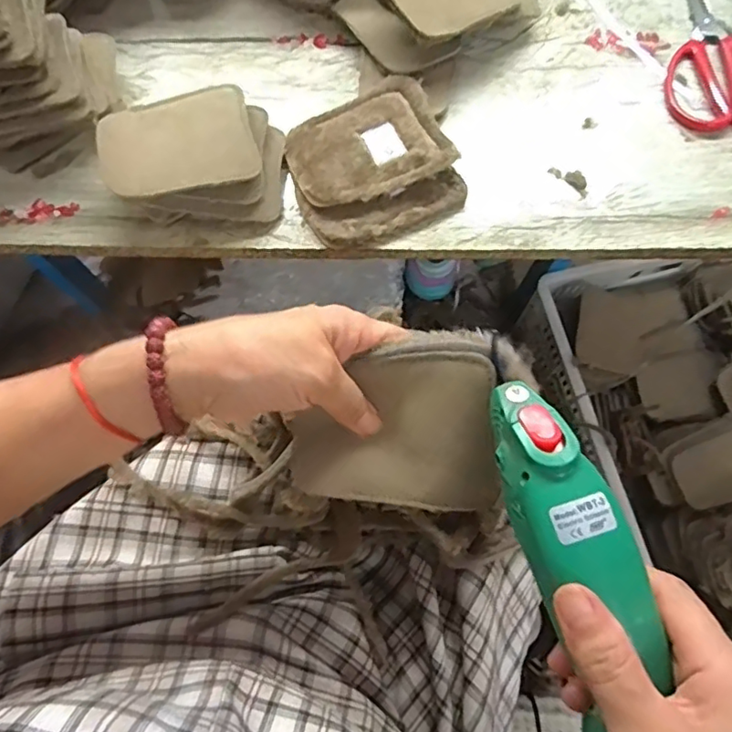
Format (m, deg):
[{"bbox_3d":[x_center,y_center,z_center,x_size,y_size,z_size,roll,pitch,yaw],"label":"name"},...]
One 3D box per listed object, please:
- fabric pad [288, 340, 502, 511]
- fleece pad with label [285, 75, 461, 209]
[{"bbox_3d":[0.013,0.033,0.303,0.109,0.019,0.088,0,99,15],"label":"fabric pad"},{"bbox_3d":[-0.001,-0.180,0.461,0.122,0.009,0.099,-24,69,-6],"label":"fleece pad with label"}]

